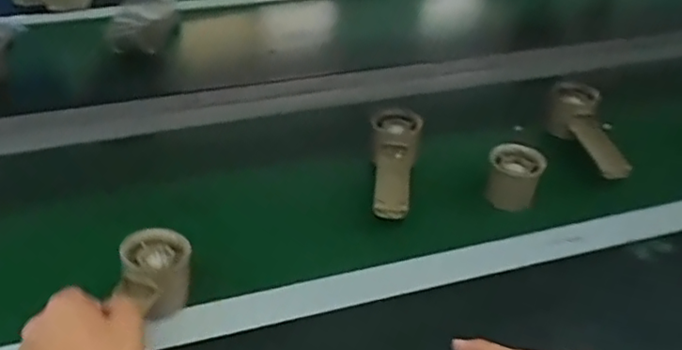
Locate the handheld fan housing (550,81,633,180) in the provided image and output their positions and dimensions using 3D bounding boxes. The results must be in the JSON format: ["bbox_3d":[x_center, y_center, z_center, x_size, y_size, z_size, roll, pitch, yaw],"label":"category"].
[{"bbox_3d":[0.294,-0.065,0.769,0.064,0.046,0.170,1,37,-1],"label":"handheld fan housing"}]

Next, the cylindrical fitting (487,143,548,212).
[{"bbox_3d":[0.186,0.004,0.689,0.054,0.061,0.056,1,37,-1],"label":"cylindrical fitting"}]

